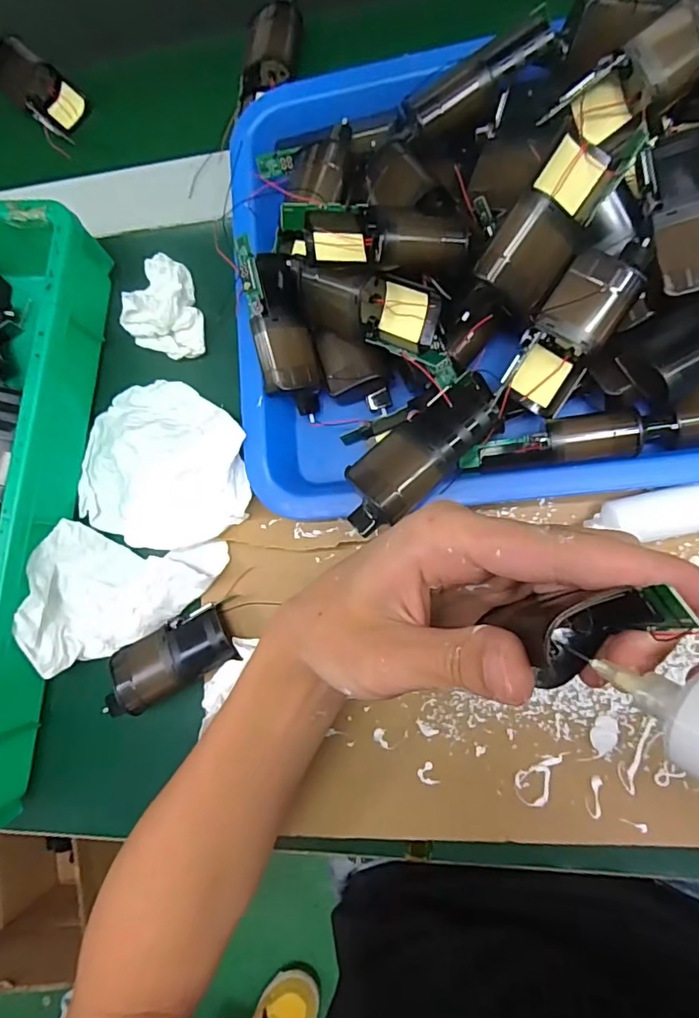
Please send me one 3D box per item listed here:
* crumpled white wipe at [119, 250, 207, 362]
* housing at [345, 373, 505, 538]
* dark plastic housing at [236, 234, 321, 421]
[{"bbox_3d":[-0.115,-0.130,0.332,0.041,0.034,0.059,12,86,12],"label":"crumpled white wipe"},{"bbox_3d":[0.035,-0.030,0.267,0.095,0.030,0.039,-43,82,3],"label":"housing"},{"bbox_3d":[-0.039,-0.101,0.303,0.033,0.028,0.096,-15,99,6],"label":"dark plastic housing"}]

